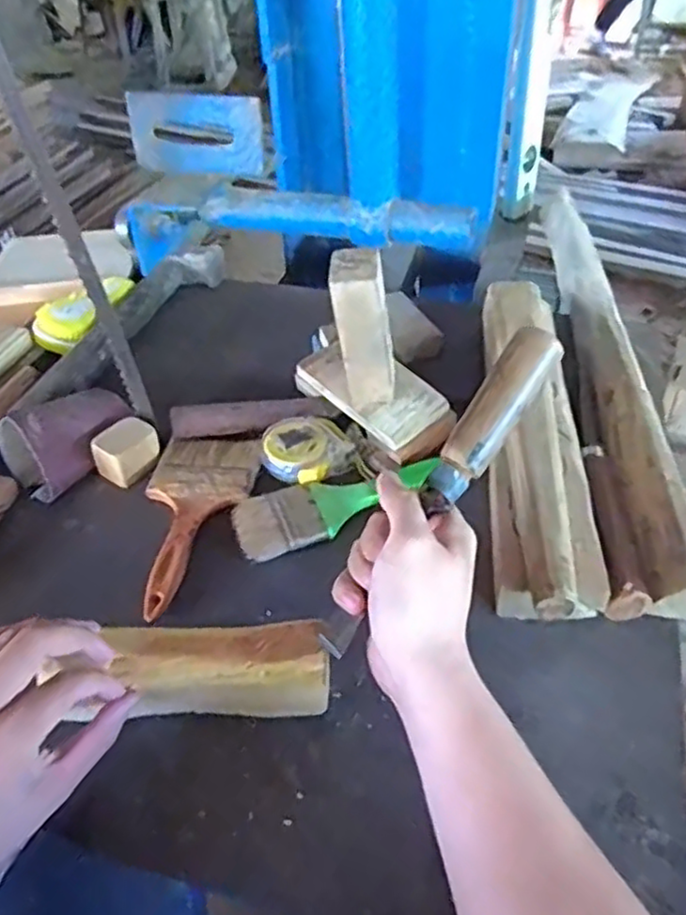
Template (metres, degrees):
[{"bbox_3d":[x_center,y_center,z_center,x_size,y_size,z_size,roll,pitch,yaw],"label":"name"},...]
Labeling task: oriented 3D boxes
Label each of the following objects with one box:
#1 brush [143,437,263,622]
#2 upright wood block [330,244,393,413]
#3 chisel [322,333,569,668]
[{"bbox_3d":[-0.128,0.047,0.564,0.087,0.014,0.188,5,42,10],"label":"brush"},{"bbox_3d":[0.018,-0.098,0.571,0.044,0.139,0.040,-2,46,4],"label":"upright wood block"},{"bbox_3d":[0.060,0.020,0.423,0.027,0.020,0.232,34,87,32],"label":"chisel"}]

